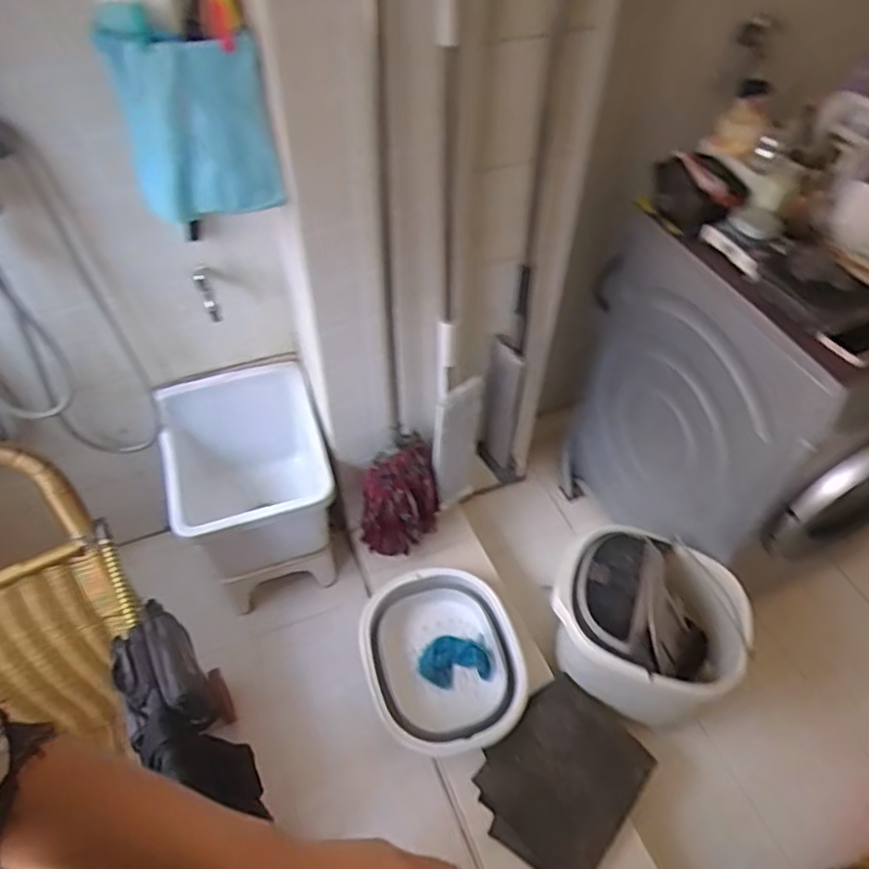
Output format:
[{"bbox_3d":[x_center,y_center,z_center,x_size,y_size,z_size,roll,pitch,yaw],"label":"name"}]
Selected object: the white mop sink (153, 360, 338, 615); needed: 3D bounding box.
[{"bbox_3d":[-0.385,0.134,1.398,0.323,0.480,0.274,-17,53,-12],"label":"white mop sink"}]

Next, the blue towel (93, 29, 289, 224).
[{"bbox_3d":[-0.254,-0.328,0.712,0.155,0.326,0.069,-25,89,-18],"label":"blue towel"}]

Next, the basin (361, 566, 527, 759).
[{"bbox_3d":[0.034,0.467,1.345,0.288,0.100,0.373,-15,53,-11],"label":"basin"}]

